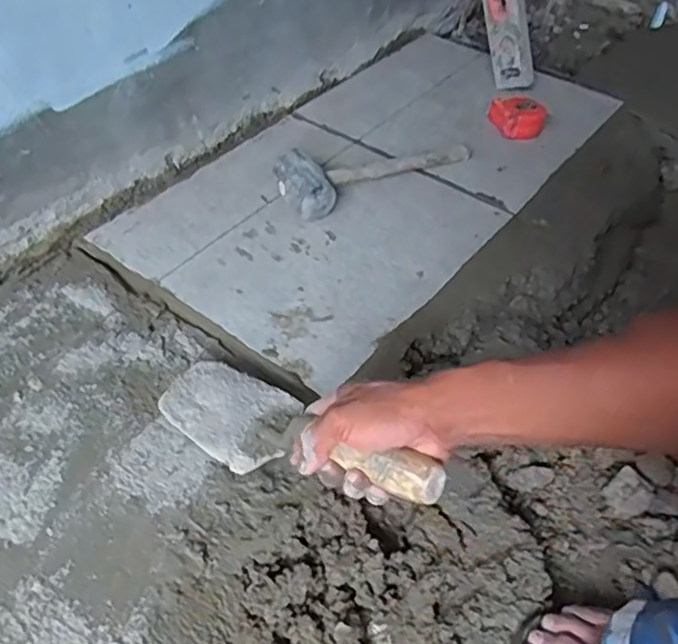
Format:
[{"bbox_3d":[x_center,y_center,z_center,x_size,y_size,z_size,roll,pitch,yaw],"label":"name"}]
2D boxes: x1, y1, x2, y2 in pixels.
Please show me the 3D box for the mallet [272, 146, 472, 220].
[{"bbox_3d":[0.055,-0.217,0.869,0.293,0.064,0.087,-23,52,-21],"label":"mallet"}]

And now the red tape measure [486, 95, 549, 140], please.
[{"bbox_3d":[0.273,-0.316,0.984,0.088,0.039,0.074,16,48,11],"label":"red tape measure"}]

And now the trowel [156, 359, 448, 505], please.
[{"bbox_3d":[-0.044,0.094,0.545,0.294,0.048,0.092,10,45,42],"label":"trowel"}]

